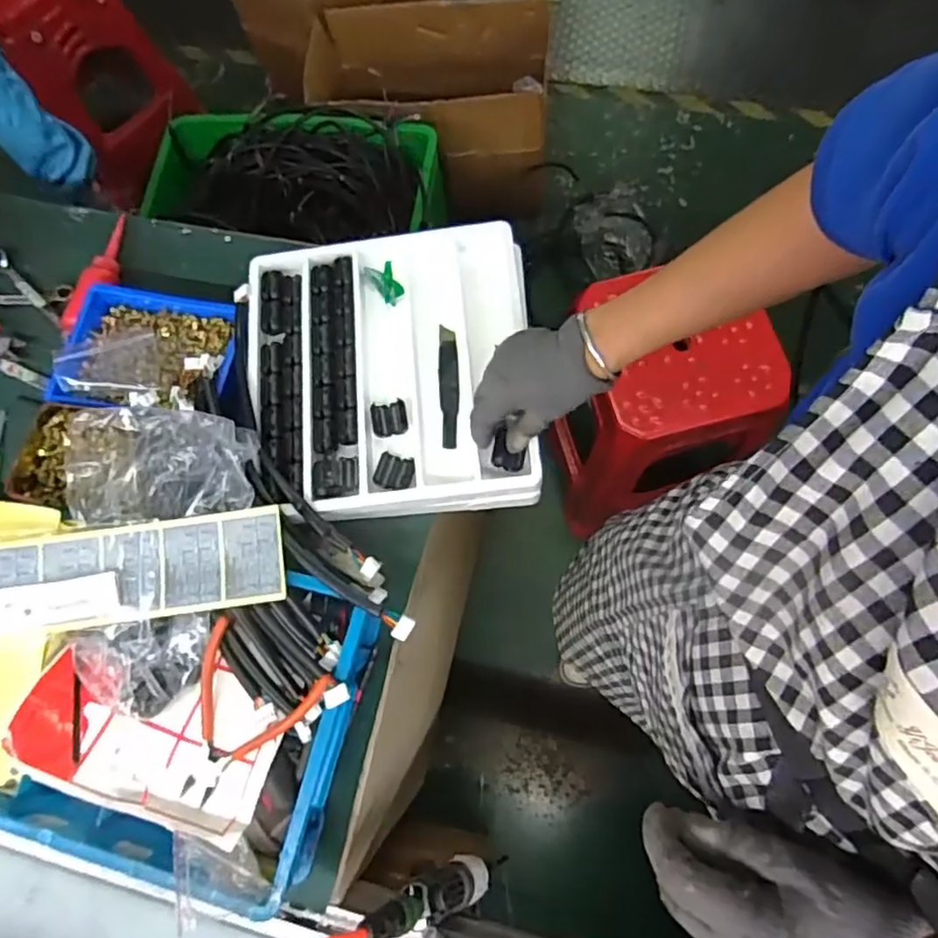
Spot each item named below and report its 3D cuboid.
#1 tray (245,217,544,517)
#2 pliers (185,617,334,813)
[{"bbox_3d":[-0.084,-0.106,0.657,0.291,0.031,0.309,-4,73,0],"label":"tray"},{"bbox_3d":[-0.203,0.215,0.542,0.115,0.014,0.134,27,75,10],"label":"pliers"}]

